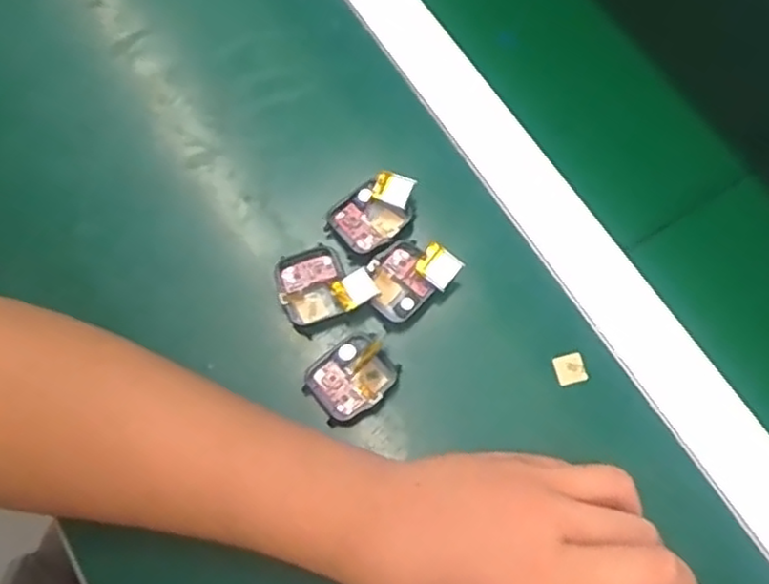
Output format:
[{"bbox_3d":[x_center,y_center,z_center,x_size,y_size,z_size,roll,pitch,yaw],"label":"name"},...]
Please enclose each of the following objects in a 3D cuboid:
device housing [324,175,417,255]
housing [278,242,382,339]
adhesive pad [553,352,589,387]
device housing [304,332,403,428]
[{"bbox_3d":[-0.005,-0.045,0.403,0.050,0.025,0.037,-38,74,-11],"label":"device housing"},{"bbox_3d":[-0.035,-0.006,0.391,0.050,0.017,0.048,-25,72,-7],"label":"housing"},{"bbox_3d":[0.102,0.042,0.377,0.016,0.004,0.016,-12,71,-3],"label":"adhesive pad"},{"bbox_3d":[-0.017,0.048,0.377,0.047,0.014,0.039,-38,74,-11],"label":"device housing"}]

